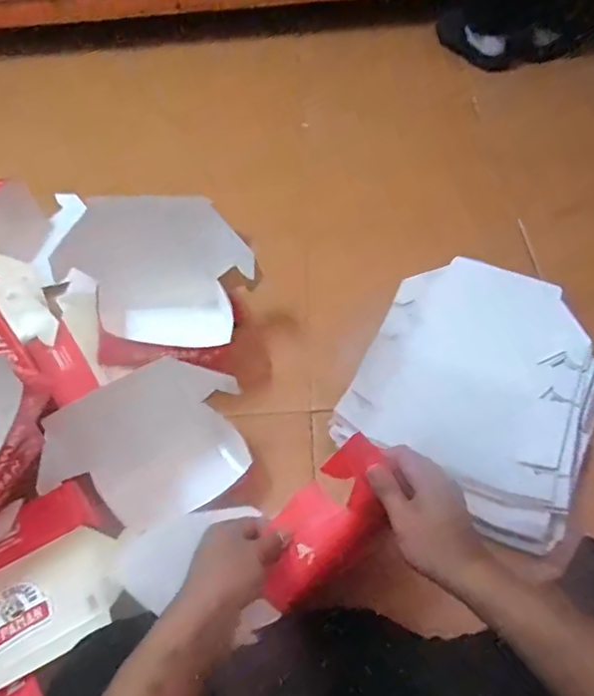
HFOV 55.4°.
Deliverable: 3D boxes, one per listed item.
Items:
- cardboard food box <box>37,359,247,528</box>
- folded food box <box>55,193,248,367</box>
[{"bbox_3d":[-0.205,0.139,0.762,0.233,0.203,0.045,-26,11,-13],"label":"cardboard food box"},{"bbox_3d":[-0.204,-0.090,0.823,0.283,0.175,0.189,-12,53,-4],"label":"folded food box"}]

